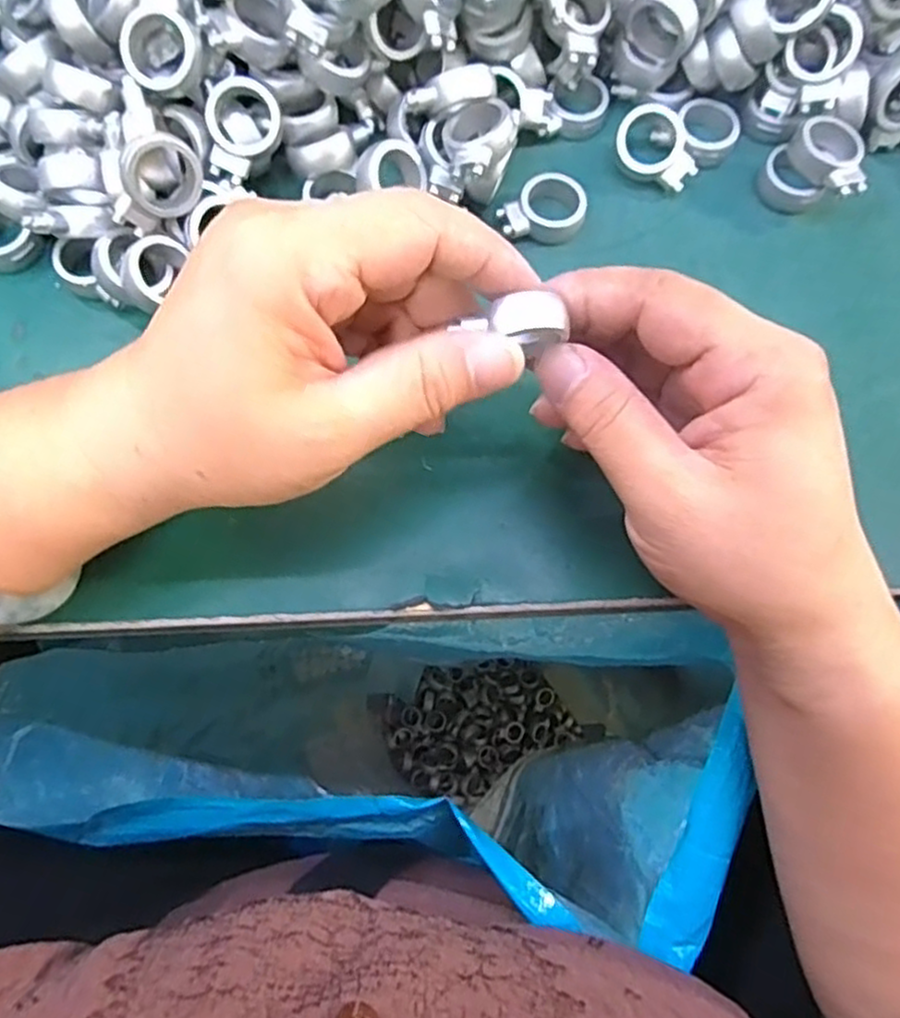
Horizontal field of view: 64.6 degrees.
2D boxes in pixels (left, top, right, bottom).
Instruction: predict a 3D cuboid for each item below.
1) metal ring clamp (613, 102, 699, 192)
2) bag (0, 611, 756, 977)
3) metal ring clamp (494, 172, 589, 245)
[{"bbox_3d":[0.081,-0.142,0.279,0.034,0.011,0.026,23,96,0],"label":"metal ring clamp"},{"bbox_3d":[-0.049,0.180,0.579,0.319,0.625,0.146,6,74,0],"label":"bag"},{"bbox_3d":[0.036,-0.112,0.273,0.031,0.012,0.025,-39,79,-12],"label":"metal ring clamp"}]

